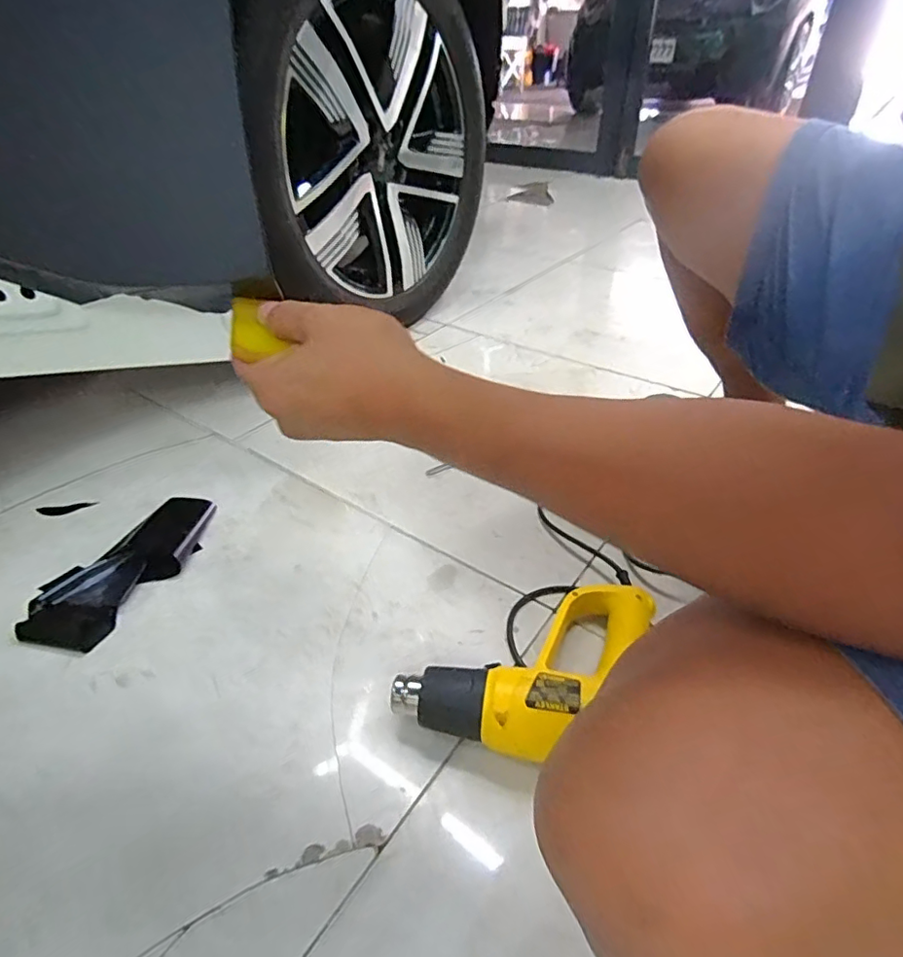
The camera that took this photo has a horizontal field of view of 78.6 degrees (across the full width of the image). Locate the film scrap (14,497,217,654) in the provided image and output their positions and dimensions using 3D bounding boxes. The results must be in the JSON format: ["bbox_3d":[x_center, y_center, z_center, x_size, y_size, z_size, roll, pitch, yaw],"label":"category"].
[{"bbox_3d":[-0.406,0.106,0.688,0.119,0.025,0.242,18,42,21],"label":"film scrap"}]

